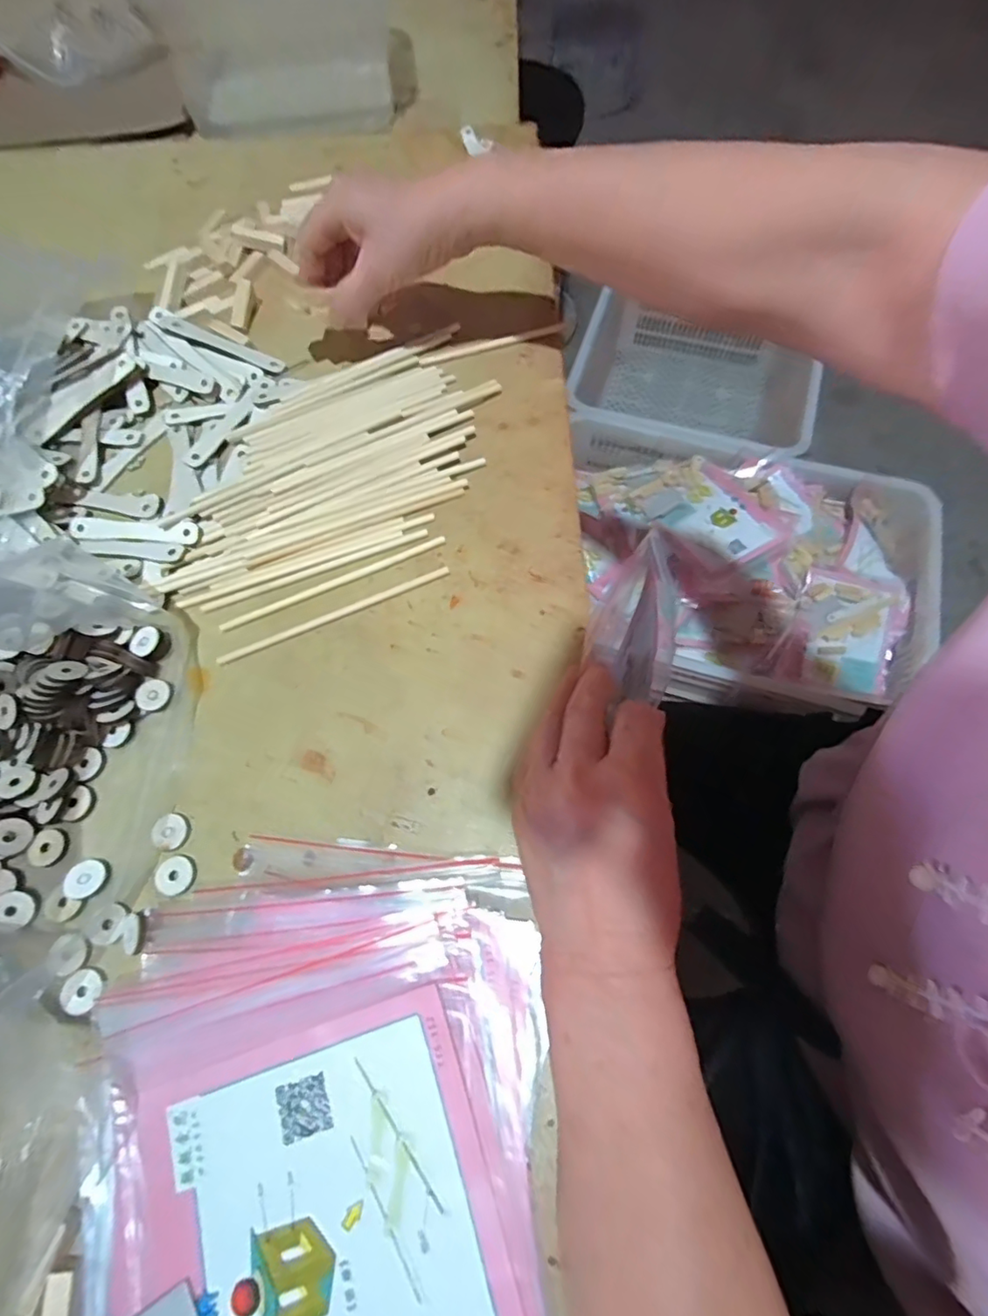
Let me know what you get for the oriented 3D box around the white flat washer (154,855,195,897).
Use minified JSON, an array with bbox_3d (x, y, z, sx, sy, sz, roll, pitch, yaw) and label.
[{"bbox_3d":[-0.166,0.112,0.287,0.019,0.004,0.018,-1,67,1],"label":"white flat washer"}]

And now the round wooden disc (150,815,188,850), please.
[{"bbox_3d":[-0.173,0.093,0.297,0.017,0.005,0.017,-1,67,1],"label":"round wooden disc"}]

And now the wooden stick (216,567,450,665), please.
[{"bbox_3d":[-0.097,-0.027,0.340,0.148,0.005,0.006,-21,69,-10],"label":"wooden stick"}]

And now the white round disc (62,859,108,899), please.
[{"bbox_3d":[-0.211,0.114,0.287,0.020,0.005,0.019,-1,67,1],"label":"white round disc"}]

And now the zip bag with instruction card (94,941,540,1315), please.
[{"bbox_3d":[-0.071,0.253,0.217,0.169,0.014,0.233,-11,67,-3],"label":"zip bag with instruction card"}]

